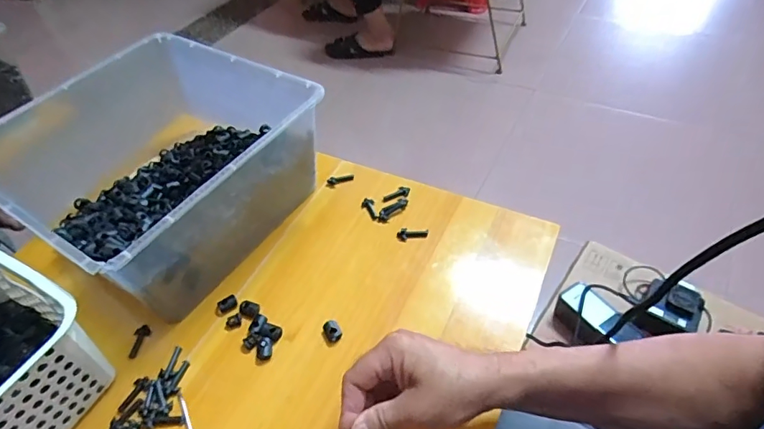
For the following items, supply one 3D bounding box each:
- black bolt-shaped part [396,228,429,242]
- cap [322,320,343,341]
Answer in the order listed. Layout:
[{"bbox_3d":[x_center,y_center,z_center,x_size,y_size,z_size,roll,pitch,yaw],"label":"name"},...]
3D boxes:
[{"bbox_3d":[0.036,0.023,0.557,0.037,0.008,0.015,-7,48,-1],"label":"black bolt-shaped part"},{"bbox_3d":[-0.050,0.118,0.479,0.016,0.008,0.022,-25,51,-16],"label":"cap"}]

